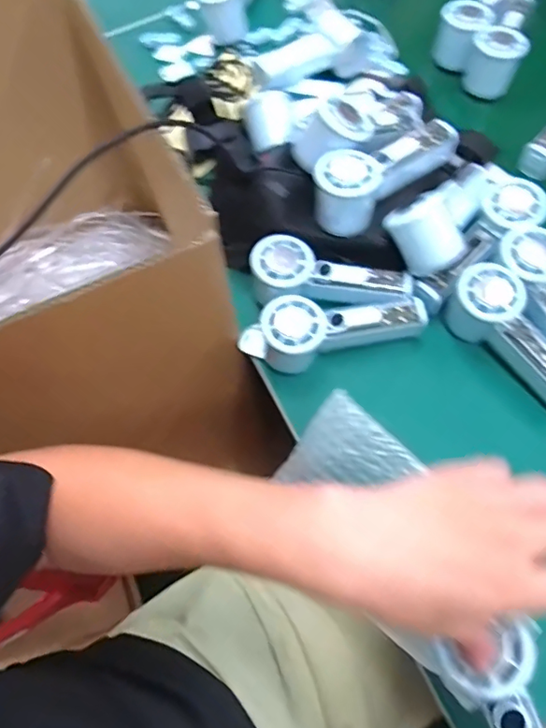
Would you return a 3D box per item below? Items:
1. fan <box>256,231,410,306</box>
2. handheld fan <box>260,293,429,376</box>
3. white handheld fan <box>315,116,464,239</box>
[{"bbox_3d":[0.057,-0.082,0.513,0.153,0.043,0.060,9,66,7],"label":"fan"},{"bbox_3d":[0.062,-0.036,0.504,0.164,0.065,0.055,-16,66,-4],"label":"handheld fan"},{"bbox_3d":[0.105,-0.190,0.514,0.159,0.062,0.058,-38,69,-14],"label":"white handheld fan"}]

